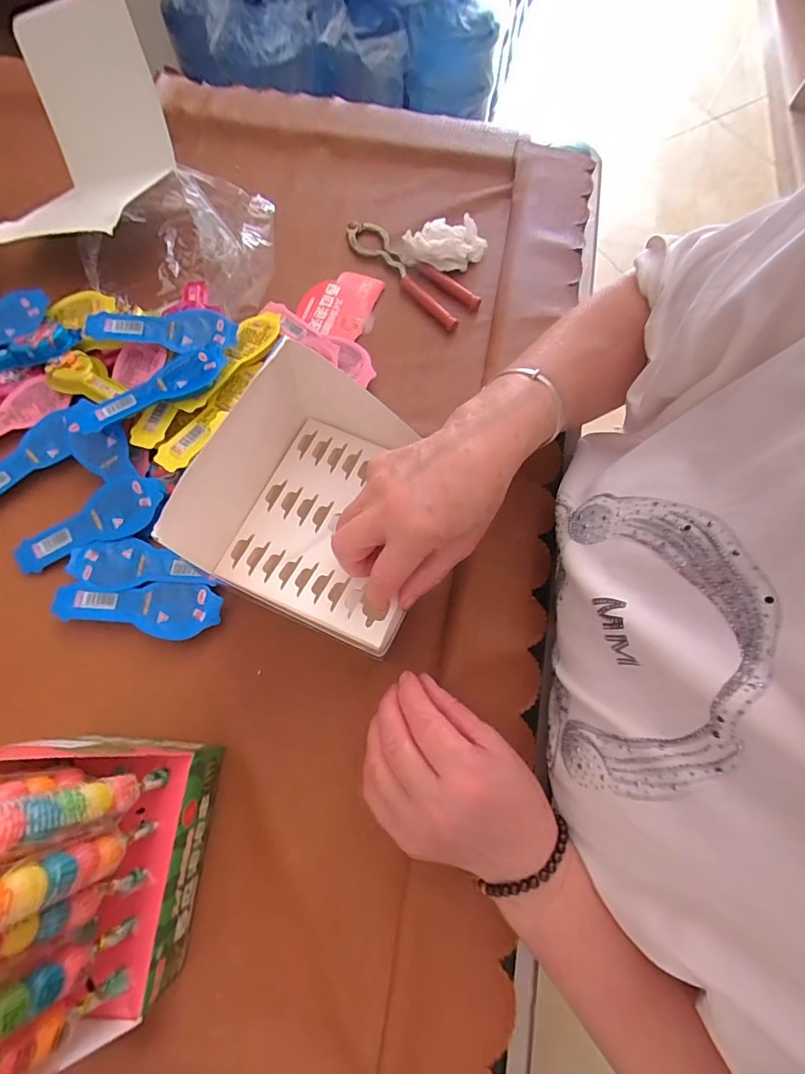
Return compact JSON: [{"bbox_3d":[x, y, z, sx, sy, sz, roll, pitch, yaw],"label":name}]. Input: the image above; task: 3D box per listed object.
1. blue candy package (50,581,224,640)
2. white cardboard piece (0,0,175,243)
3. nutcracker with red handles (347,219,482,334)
[{"bbox_3d":[-0.202,0.053,0.356,0.126,0.013,0.041,5,70,2],"label":"blue candy package"},{"bbox_3d":[-0.313,-0.380,0.442,0.153,0.131,0.177,5,70,2],"label":"white cardboard piece"},{"bbox_3d":[0.003,-0.271,0.472,0.165,0.012,0.047,42,75,13],"label":"nutcracker with red handles"}]

